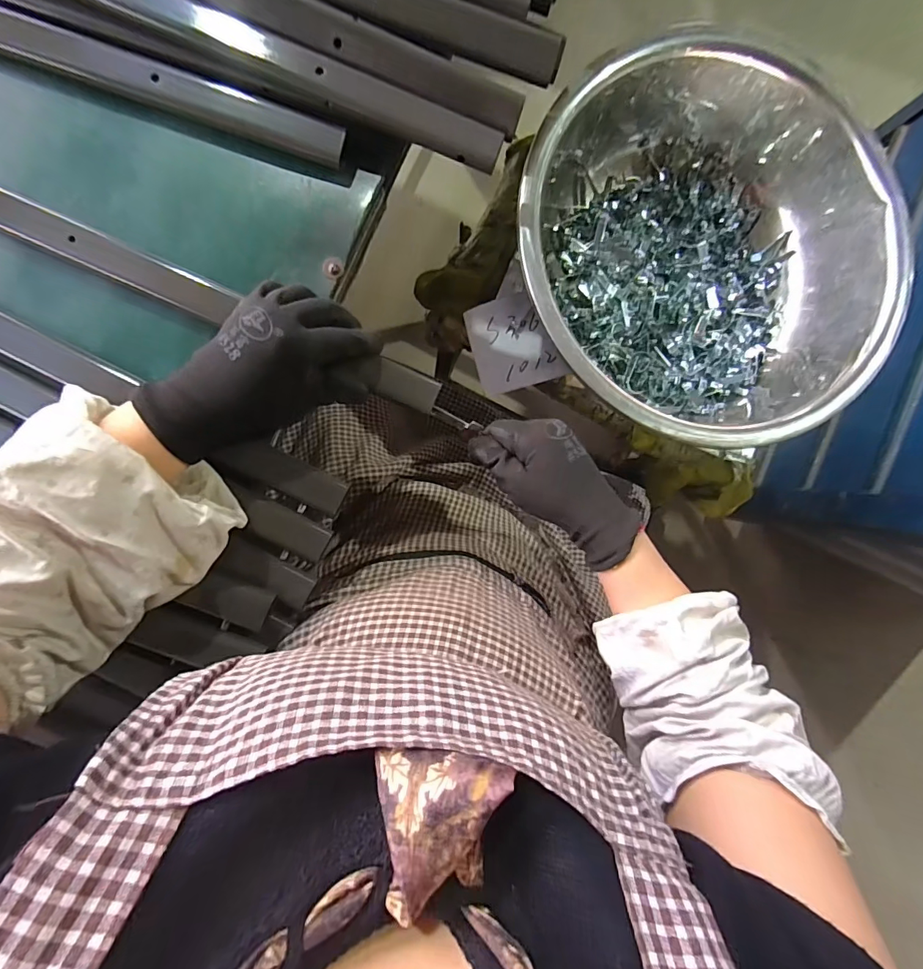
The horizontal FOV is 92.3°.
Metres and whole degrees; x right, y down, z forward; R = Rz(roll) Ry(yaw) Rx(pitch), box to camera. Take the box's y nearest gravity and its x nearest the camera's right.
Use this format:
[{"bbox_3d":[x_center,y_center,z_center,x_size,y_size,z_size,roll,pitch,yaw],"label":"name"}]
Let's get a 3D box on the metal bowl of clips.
[{"bbox_3d":[0.237,-0.227,0.455,0.367,0.109,0.360,0,91,-5],"label":"metal bowl of clips"}]

